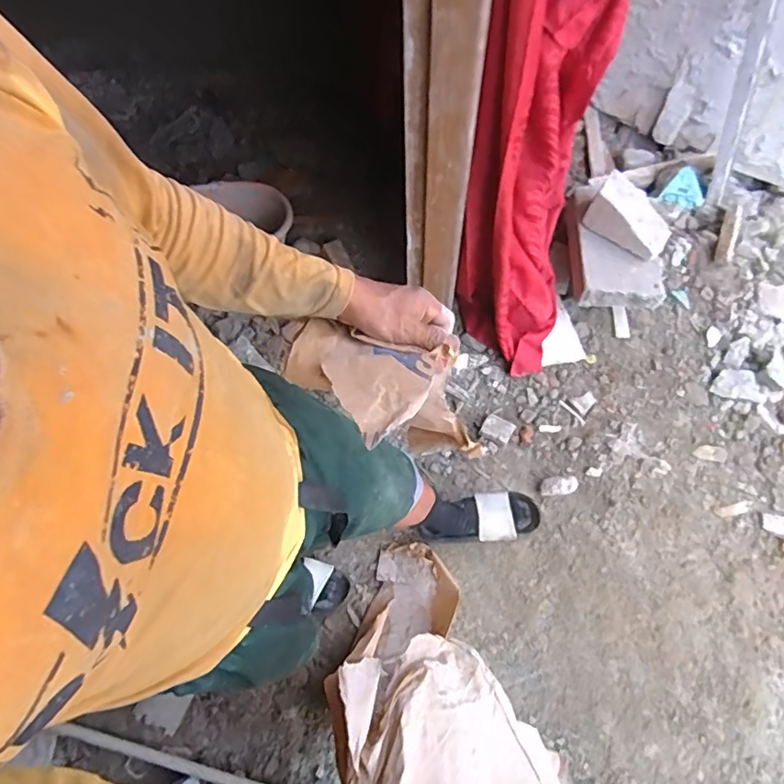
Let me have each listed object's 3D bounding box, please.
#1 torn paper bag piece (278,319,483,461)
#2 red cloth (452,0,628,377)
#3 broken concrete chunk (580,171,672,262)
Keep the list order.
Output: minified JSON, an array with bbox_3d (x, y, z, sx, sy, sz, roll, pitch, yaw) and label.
[{"bbox_3d":[-0.009,-0.003,0.528,0.179,0.116,0.111,11,70,5],"label":"torn paper bag piece"},{"bbox_3d":[0.269,-0.472,0.958,0.250,1.079,0.445,7,68,5],"label":"red cloth"},{"bbox_3d":[0.587,-0.426,1.341,0.221,0.120,0.137,29,72,13],"label":"broken concrete chunk"}]

